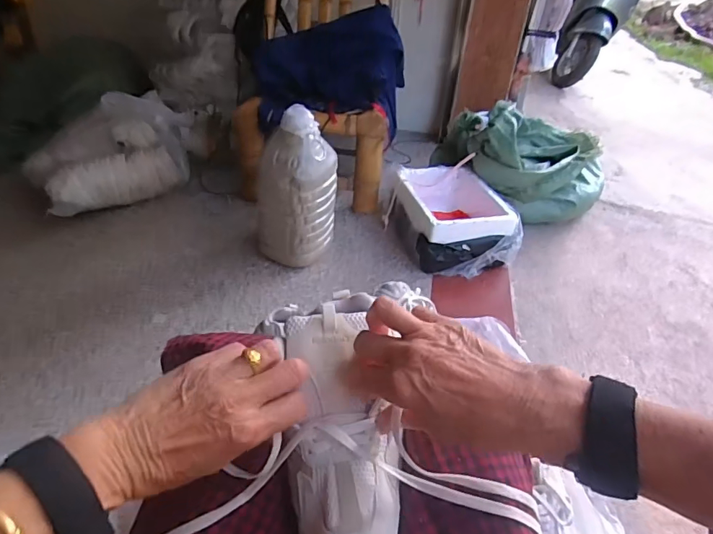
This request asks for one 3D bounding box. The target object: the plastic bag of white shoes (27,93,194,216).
[{"bbox_3d":[-0.795,-0.394,1.545,0.531,0.226,0.345,-28,47,-35],"label":"plastic bag of white shoes"}]

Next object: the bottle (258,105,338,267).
[{"bbox_3d":[-0.165,-0.197,1.242,0.179,0.406,0.154,15,38,15],"label":"bottle"}]

